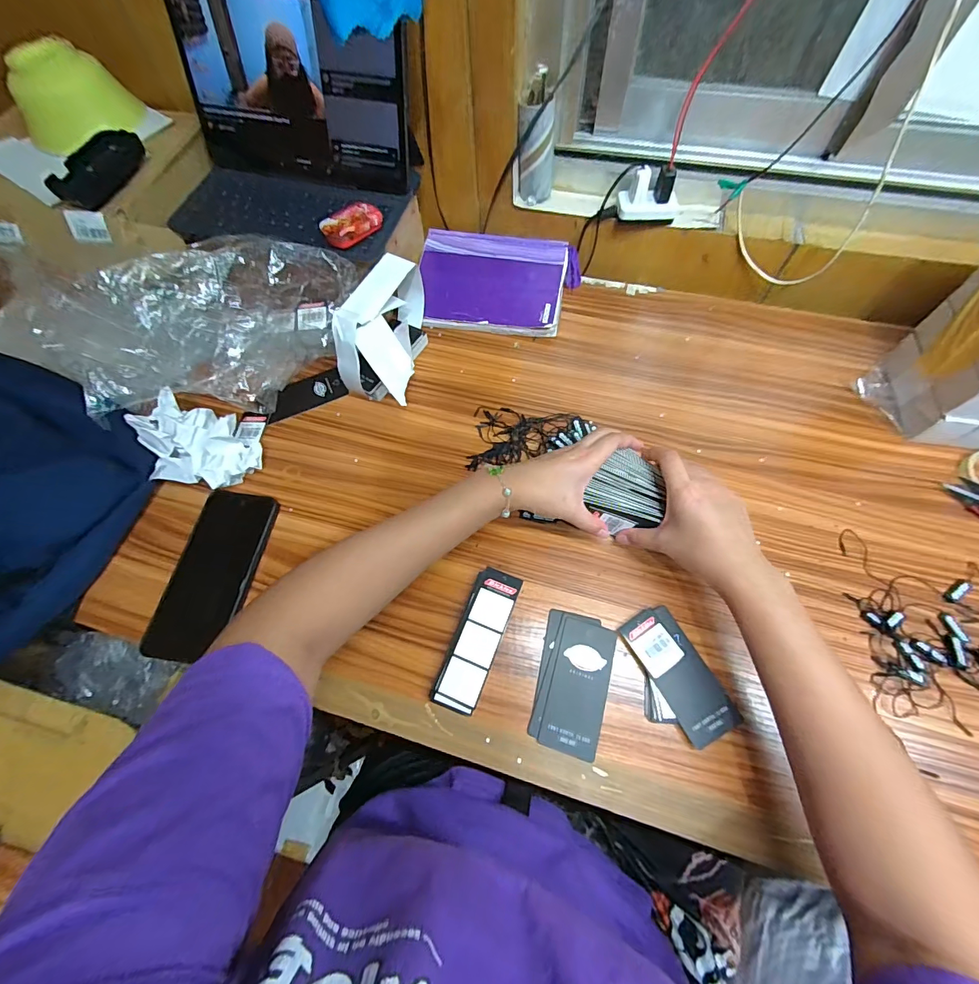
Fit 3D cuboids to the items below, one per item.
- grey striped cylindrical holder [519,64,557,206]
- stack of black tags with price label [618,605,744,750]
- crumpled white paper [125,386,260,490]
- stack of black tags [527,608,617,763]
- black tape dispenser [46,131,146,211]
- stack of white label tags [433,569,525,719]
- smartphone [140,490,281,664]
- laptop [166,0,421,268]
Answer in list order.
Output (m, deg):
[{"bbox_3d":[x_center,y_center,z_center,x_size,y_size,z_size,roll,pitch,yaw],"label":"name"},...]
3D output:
[{"bbox_3d":[0.056,-0.424,0.507,0.047,0.111,0.042,-34,68,-13],"label":"grey striped cylindrical holder"},{"bbox_3d":[0.161,0.164,0.369,0.065,0.010,0.110,-27,66,-10],"label":"stack of black tags with price label"},{"bbox_3d":[-0.323,-0.056,0.463,0.102,0.055,0.129,-38,69,-14],"label":"crumpled white paper"},{"bbox_3d":[0.076,0.170,0.376,0.062,0.005,0.114,12,66,8],"label":"stack of black tags"},{"bbox_3d":[-0.436,-0.363,0.465,0.051,0.025,0.106,8,65,7],"label":"black tape dispenser"},{"bbox_3d":[-0.011,0.135,0.385,0.043,0.017,0.127,19,67,11],"label":"stack of white label tags"},{"bbox_3d":[-0.279,0.078,0.417,0.079,0.016,0.165,9,66,0],"label":"smartphone"},{"bbox_3d":[-0.239,-0.387,0.448,0.269,0.158,0.195,15,66,10],"label":"laptop"}]

